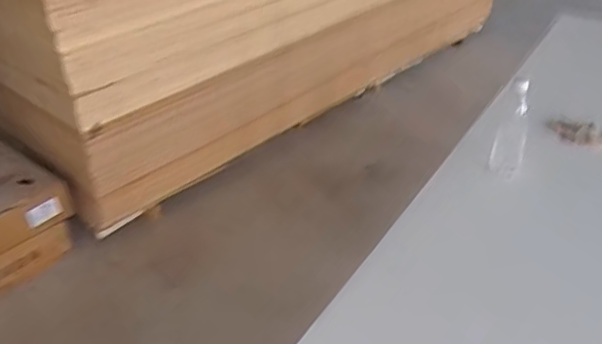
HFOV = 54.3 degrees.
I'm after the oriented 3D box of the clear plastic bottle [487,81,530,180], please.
[{"bbox_3d":[0.445,-0.094,1.233,0.067,0.217,0.066,16,40,21],"label":"clear plastic bottle"}]

